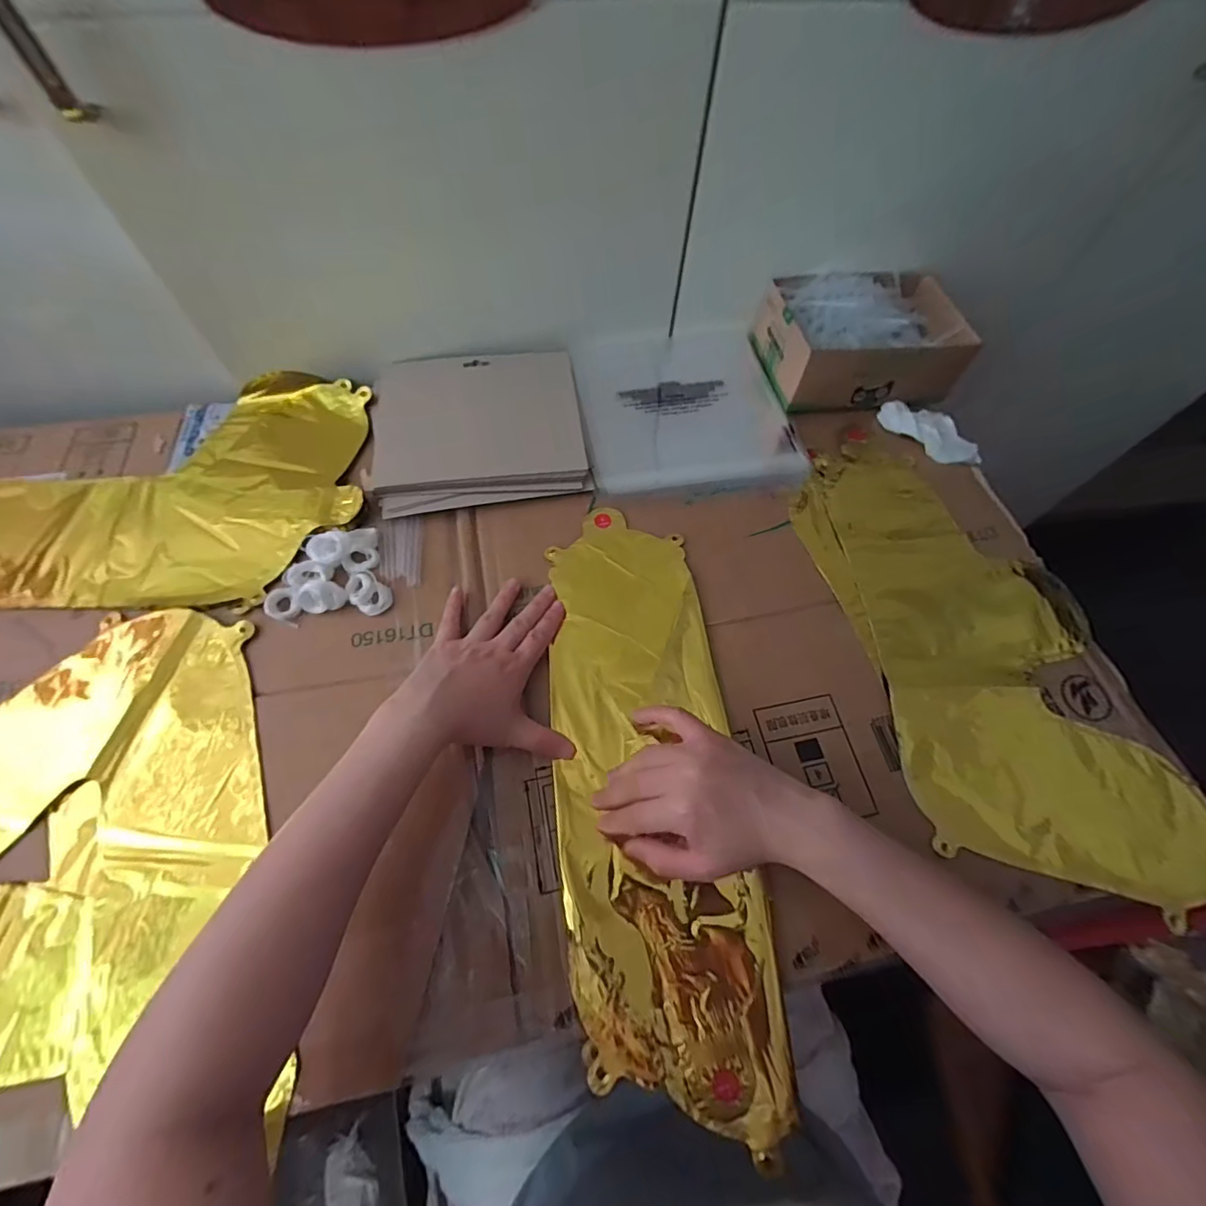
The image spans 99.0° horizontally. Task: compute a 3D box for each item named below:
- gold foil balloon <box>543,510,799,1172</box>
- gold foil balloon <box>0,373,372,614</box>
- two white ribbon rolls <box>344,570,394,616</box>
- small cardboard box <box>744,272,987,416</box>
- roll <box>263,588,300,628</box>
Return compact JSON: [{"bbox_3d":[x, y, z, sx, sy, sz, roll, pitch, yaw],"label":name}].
[{"bbox_3d":[0.030,0.114,0.381,0.131,0.008,0.417,-6,64,-5],"label":"gold foil balloon"},{"bbox_3d":[-0.425,-0.102,0.464,0.402,0.020,0.254,-7,64,-6],"label":"gold foil balloon"},{"bbox_3d":[-0.193,-0.009,0.422,0.042,0.008,0.028,36,67,15],"label":"two white ribbon rolls"},{"bbox_3d":[0.270,-0.274,0.536,0.186,0.075,0.137,-10,64,-8],"label":"small cardboard box"},{"bbox_3d":[-0.254,0.005,0.411,0.023,0.007,0.037,-30,68,-16],"label":"roll"}]

